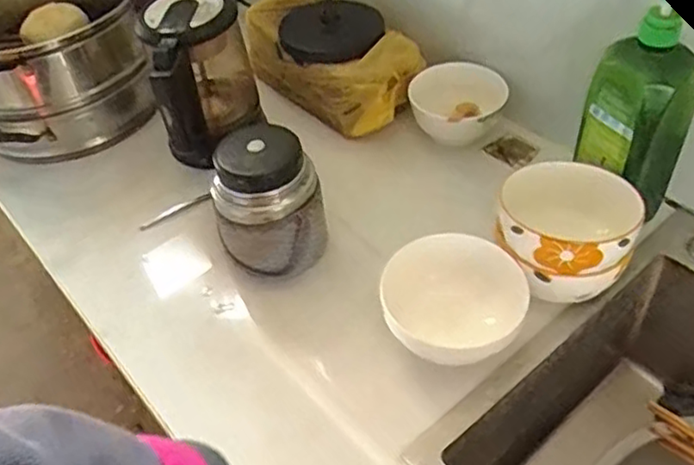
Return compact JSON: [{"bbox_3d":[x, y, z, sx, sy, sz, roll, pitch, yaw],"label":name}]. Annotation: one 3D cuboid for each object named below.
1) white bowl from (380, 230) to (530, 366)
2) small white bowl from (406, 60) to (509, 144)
[{"bbox_3d":[0.102,0.069,0.639,0.133,0.072,0.115,14,49,18],"label":"white bowl"},{"bbox_3d":[0.140,-0.159,0.848,0.123,0.056,0.126,6,47,11],"label":"small white bowl"}]

